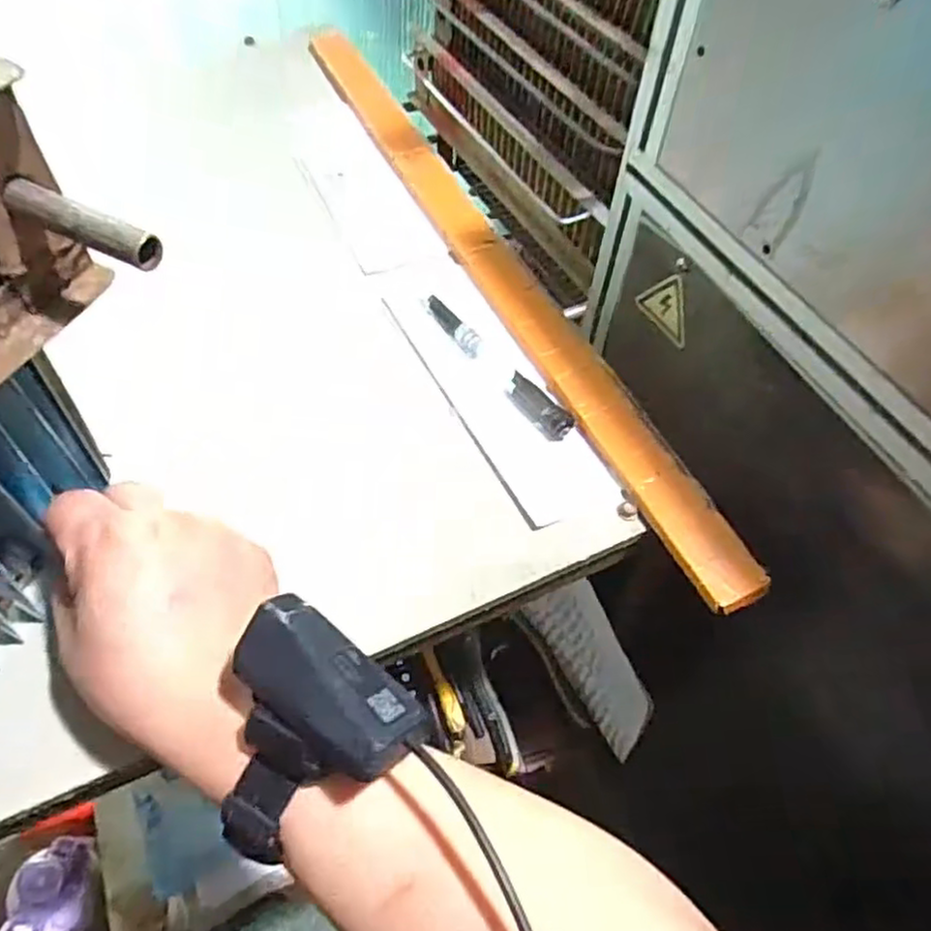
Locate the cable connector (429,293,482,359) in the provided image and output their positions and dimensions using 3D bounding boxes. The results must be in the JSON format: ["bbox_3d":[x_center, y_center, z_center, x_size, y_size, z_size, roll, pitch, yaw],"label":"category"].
[{"bbox_3d":[-0.008,-0.092,0.464,0.012,0.007,0.059,-27,60,-18],"label":"cable connector"}]

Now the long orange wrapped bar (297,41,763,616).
[{"bbox_3d":[0.012,-0.151,0.503,0.039,0.018,0.581,-21,58,-15],"label":"long orange wrapped bar"}]

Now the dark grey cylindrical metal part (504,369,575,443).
[{"bbox_3d":[0.044,-0.035,0.426,0.016,0.013,0.050,-32,62,-21],"label":"dark grey cylindrical metal part"}]

